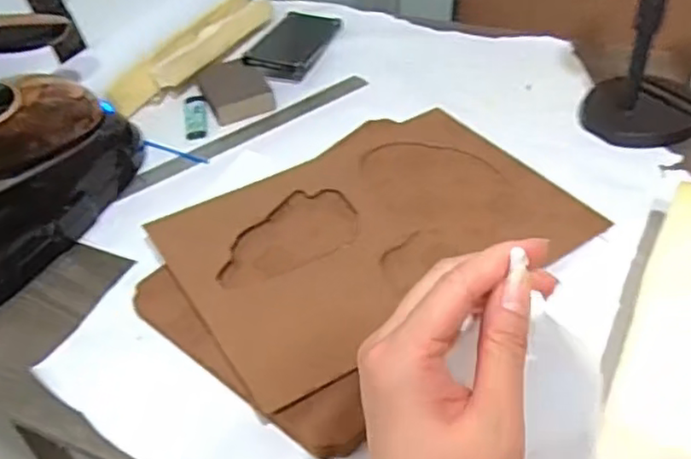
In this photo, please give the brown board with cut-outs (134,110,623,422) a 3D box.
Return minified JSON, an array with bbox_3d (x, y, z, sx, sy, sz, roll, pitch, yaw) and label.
[{"bbox_3d":[0.019,-0.006,0.591,0.326,0.012,0.245,-25,47,-20],"label":"brown board with cut-outs"}]

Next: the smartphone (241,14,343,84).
[{"bbox_3d":[-0.065,-0.238,0.855,0.073,0.014,0.166,21,41,5],"label":"smartphone"}]

